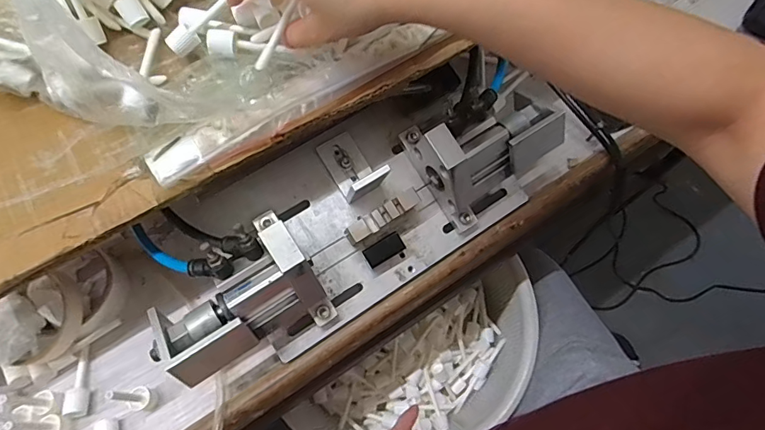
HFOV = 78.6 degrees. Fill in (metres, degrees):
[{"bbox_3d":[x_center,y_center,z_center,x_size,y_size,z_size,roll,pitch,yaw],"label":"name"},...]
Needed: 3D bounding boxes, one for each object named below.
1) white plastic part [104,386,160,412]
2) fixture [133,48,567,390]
[{"bbox_3d":[-0.202,0.148,0.378,0.018,0.060,0.018,0,67,1],"label":"white plastic part"},{"bbox_3d":[-0.009,-0.011,0.423,0.396,0.101,0.148,-29,69,-11],"label":"fixture"}]

